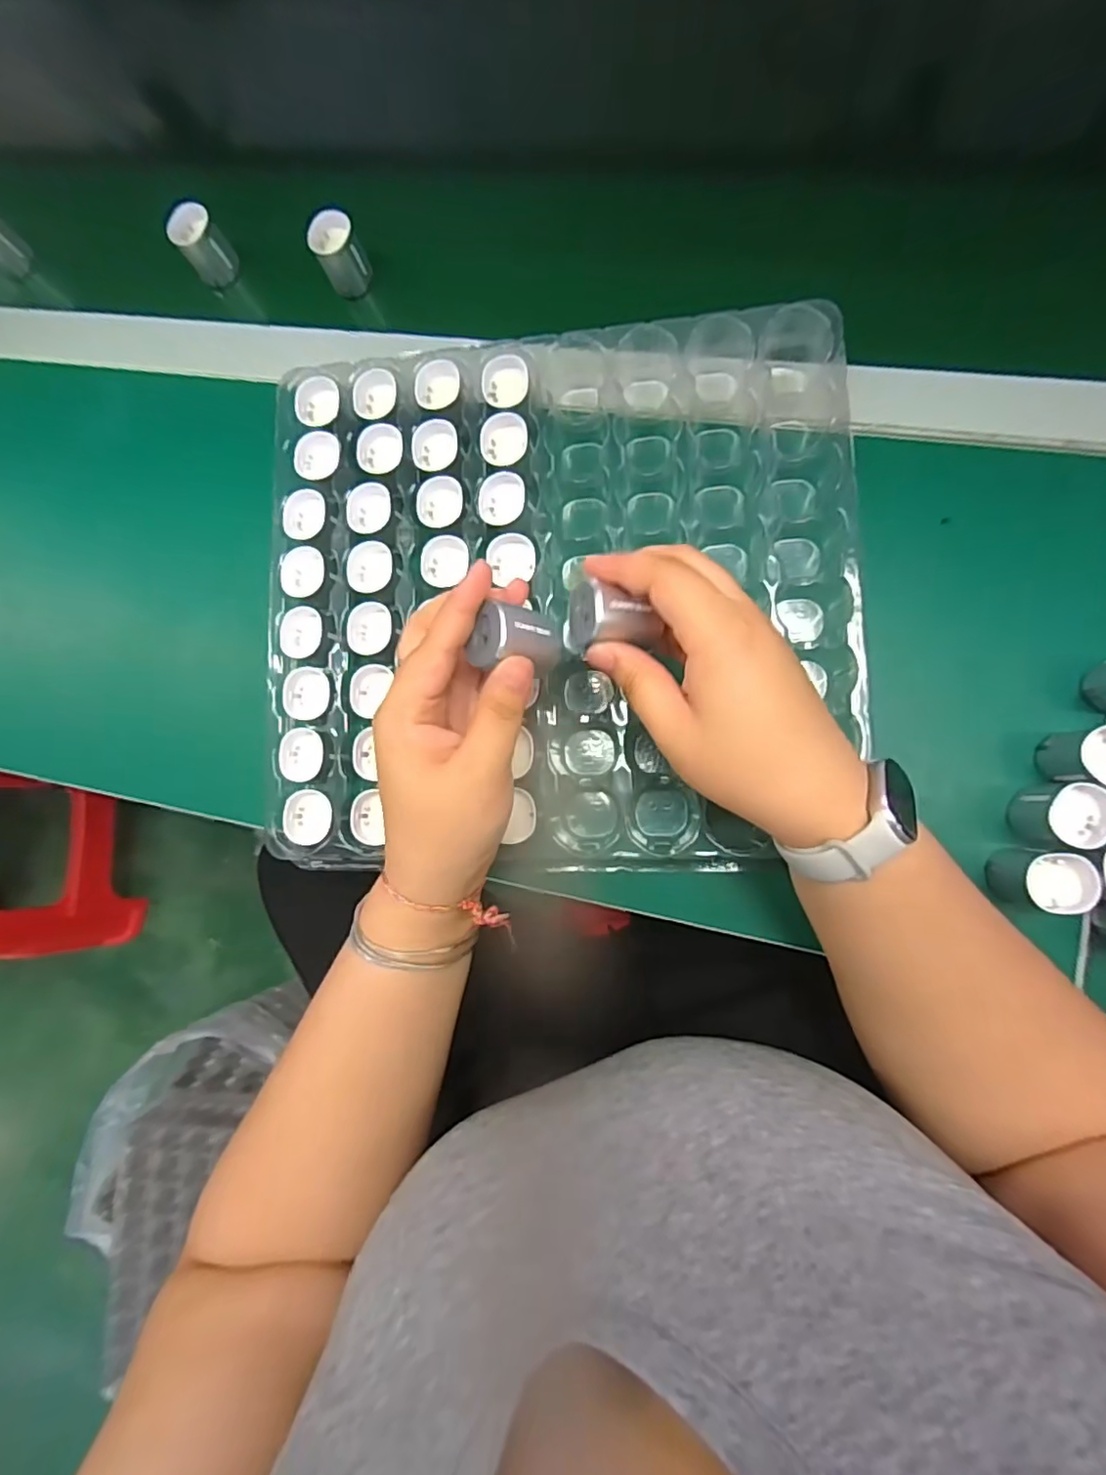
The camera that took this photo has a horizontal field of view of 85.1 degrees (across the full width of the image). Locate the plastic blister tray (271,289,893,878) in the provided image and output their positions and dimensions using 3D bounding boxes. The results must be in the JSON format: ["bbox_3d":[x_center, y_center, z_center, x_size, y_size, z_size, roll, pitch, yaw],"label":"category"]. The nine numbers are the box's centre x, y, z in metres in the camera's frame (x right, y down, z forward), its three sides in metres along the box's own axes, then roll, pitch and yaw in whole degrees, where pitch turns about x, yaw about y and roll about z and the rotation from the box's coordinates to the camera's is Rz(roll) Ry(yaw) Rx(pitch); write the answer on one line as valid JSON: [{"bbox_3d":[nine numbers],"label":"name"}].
[{"bbox_3d":[0.007,-0.078,0.353,0.336,0.053,0.295,-3,84,7],"label":"plastic blister tray"}]

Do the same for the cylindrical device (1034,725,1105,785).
[{"bbox_3d":[0.269,0.010,0.302,0.032,0.035,0.029,5,85,8],"label":"cylindrical device"}]

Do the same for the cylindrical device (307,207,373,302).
[{"bbox_3d":[-0.143,-0.327,0.408,0.030,0.042,0.024,-35,81,3],"label":"cylindrical device"}]

